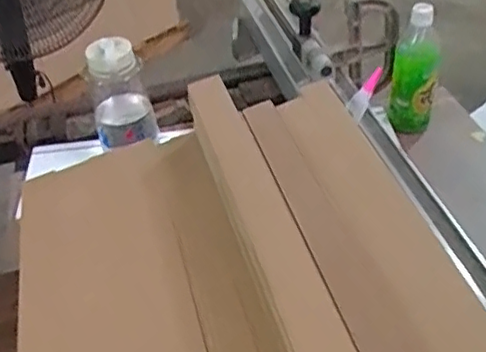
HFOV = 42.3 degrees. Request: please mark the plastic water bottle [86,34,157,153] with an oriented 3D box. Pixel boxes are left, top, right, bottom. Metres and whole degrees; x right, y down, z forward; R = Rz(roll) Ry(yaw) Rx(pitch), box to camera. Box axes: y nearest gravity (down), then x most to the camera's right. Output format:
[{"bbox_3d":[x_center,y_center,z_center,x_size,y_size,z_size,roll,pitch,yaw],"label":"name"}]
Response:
[{"bbox_3d":[-0.180,-0.118,0.922,0.085,0.217,0.076,-8,61,-6],"label":"plastic water bottle"}]

